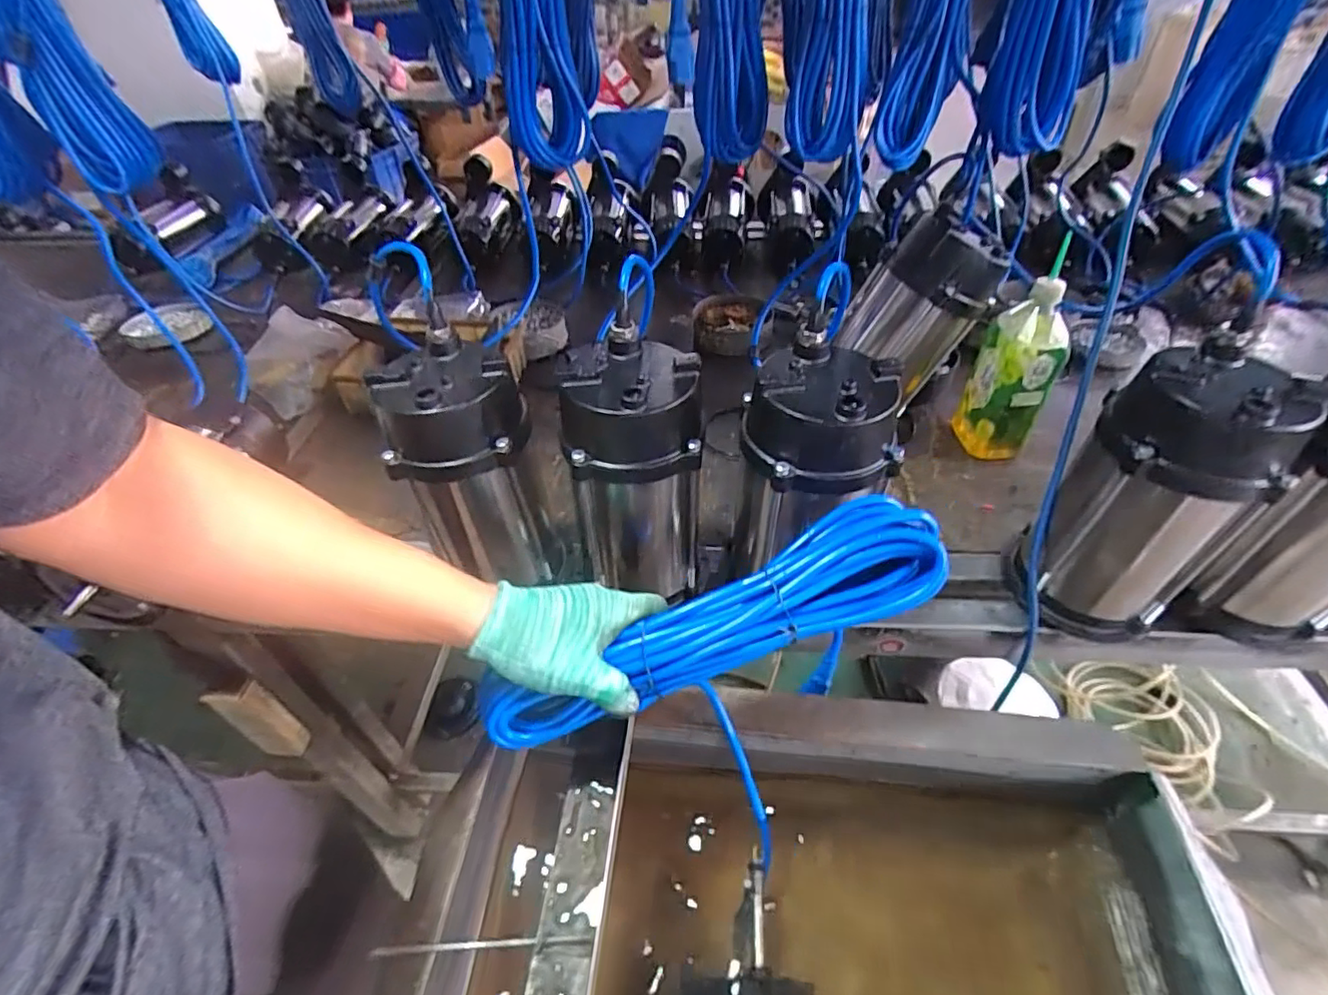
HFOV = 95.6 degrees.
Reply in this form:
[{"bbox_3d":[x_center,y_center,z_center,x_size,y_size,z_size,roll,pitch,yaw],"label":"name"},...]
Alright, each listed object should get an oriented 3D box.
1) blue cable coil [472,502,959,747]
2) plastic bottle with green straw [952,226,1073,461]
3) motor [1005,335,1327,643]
[{"bbox_3d":[0.033,0.099,0.450,0.356,0.051,0.073,-25,45,3],"label":"blue cable coil"},{"bbox_3d":[0.415,-0.150,0.722,0.073,0.211,0.084,-2,44,2],"label":"plastic bottle with green straw"},{"bbox_3d":[0.419,0.005,0.531,0.119,0.258,0.114,5,45,9],"label":"motor"}]

